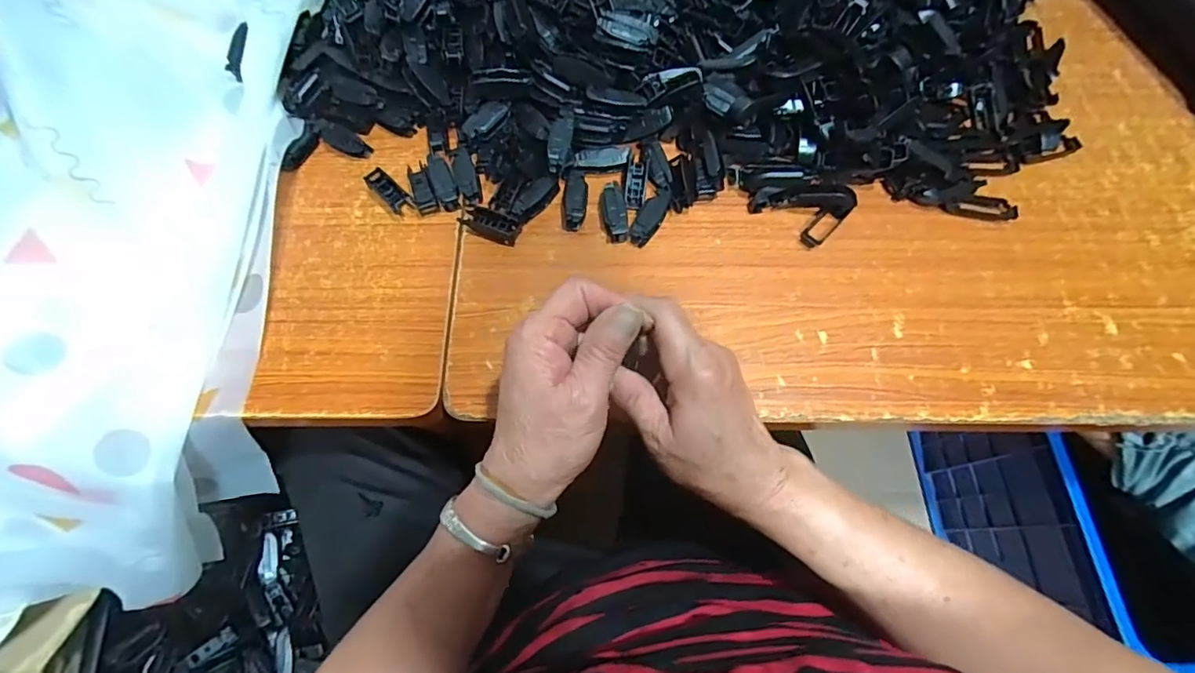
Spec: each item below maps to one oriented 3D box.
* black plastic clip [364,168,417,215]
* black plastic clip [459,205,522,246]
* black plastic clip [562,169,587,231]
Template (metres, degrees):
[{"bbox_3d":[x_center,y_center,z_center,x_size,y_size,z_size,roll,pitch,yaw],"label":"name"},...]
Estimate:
[{"bbox_3d":[-0.171,-0.119,0.427,0.044,0.008,0.017,44,75,0],"label":"black plastic clip"},{"bbox_3d":[-0.087,-0.090,0.416,0.051,0.012,0.020,25,71,9],"label":"black plastic clip"},{"bbox_3d":[-0.018,-0.111,0.425,0.020,0.013,0.048,-1,69,-1],"label":"black plastic clip"}]

